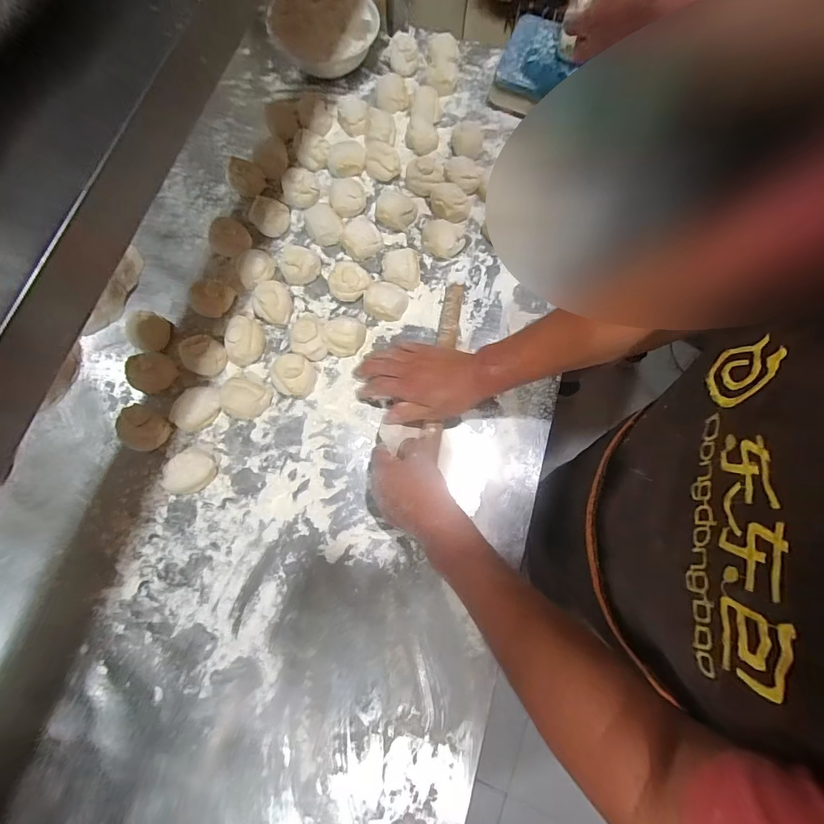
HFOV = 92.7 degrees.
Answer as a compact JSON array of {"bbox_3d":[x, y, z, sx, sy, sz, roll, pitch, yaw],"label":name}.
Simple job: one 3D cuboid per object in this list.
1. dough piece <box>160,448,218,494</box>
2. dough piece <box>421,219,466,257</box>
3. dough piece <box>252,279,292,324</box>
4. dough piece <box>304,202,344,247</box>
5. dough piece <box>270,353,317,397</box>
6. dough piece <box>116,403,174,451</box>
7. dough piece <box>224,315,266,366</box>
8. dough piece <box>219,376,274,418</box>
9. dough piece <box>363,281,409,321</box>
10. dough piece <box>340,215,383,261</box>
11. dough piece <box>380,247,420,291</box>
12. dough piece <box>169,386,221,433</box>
[{"bbox_3d":[-0.264,0.068,0.457,0.061,0.040,0.052,-36,79,-12],"label":"dough piece"},{"bbox_3d":[0.045,-0.250,0.561,0.060,0.026,0.060,7,75,1],"label":"dough piece"},{"bbox_3d":[-0.184,-0.145,0.522,0.050,0.036,0.054,0,75,-1],"label":"dough piece"},{"bbox_3d":[-0.126,-0.268,0.558,0.049,0.035,0.055,-16,76,-5],"label":"dough piece"},{"bbox_3d":[-0.151,-0.047,0.501,0.053,0.035,0.052,0,75,-1],"label":"dough piece"},{"bbox_3d":[-0.325,0.020,0.474,0.054,0.034,0.049,19,76,4],"label":"dough piece"},{"bbox_3d":[-0.213,-0.094,0.507,0.045,0.034,0.062,2,74,-3],"label":"dough piece"},{"bbox_3d":[-0.206,-0.019,0.490,0.056,0.035,0.050,2,74,-2],"label":"dough piece"},{"bbox_3d":[-0.034,-0.152,0.526,0.059,0.034,0.047,14,74,1],"label":"dough piece"},{"bbox_3d":[-0.071,-0.247,0.552,0.058,0.034,0.057,-6,74,-5],"label":"dough piece"},{"bbox_3d":[-0.015,-0.196,0.540,0.051,0.032,0.043,-2,75,-2],"label":"dough piece"},{"bbox_3d":[-0.263,-0.005,0.483,0.059,0.031,0.041,-41,80,-11],"label":"dough piece"}]

